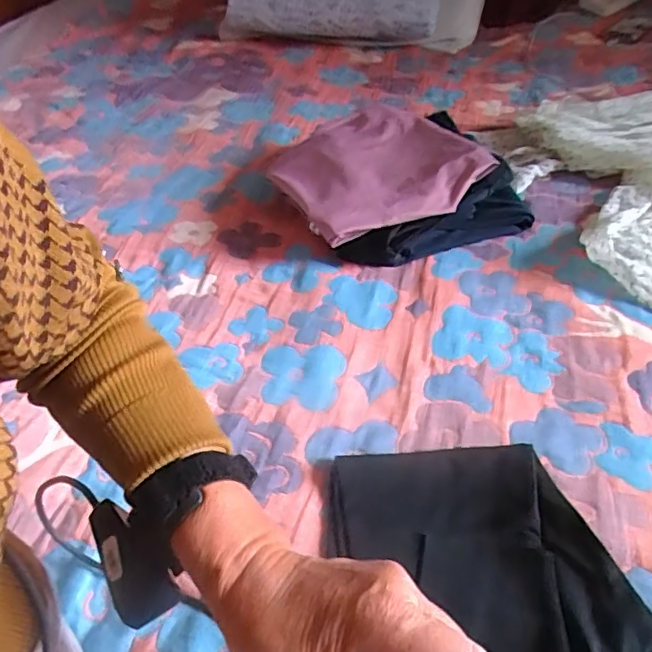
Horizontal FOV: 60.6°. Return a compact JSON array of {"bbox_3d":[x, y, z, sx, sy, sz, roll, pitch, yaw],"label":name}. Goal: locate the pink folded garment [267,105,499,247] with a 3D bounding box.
[{"bbox_3d":[0.061,-0.226,0.782,0.242,0.046,0.278,-22,46,-16],"label":"pink folded garment"}]

